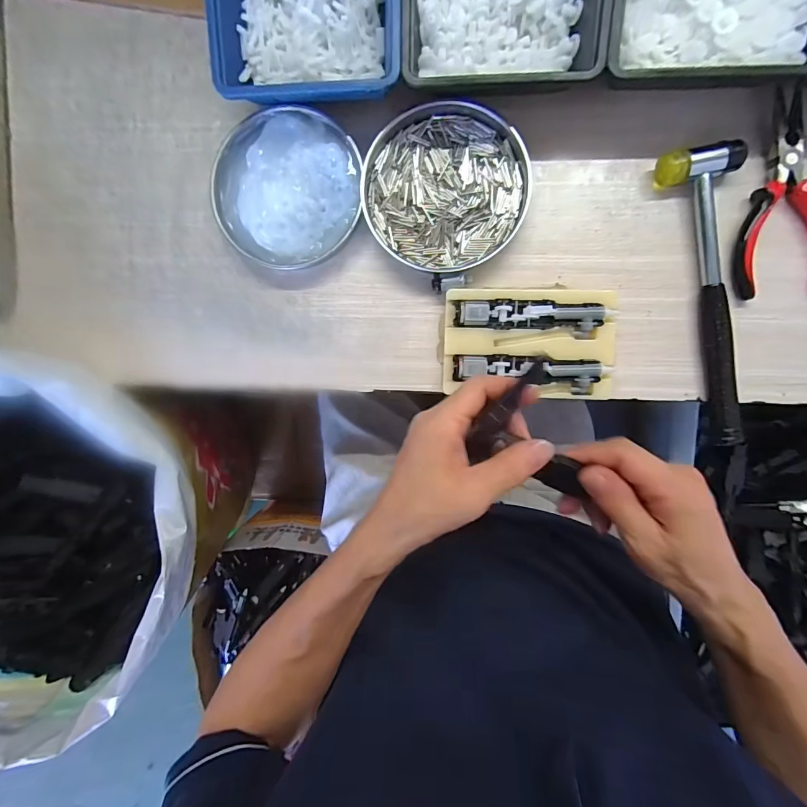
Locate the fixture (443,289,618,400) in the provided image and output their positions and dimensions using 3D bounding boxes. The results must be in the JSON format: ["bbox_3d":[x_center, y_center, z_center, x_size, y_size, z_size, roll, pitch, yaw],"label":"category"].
[{"bbox_3d":[0.104,-0.050,0.329,0.136,0.028,0.086,2,94,5],"label":"fixture"}]

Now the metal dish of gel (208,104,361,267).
[{"bbox_3d":[-0.101,-0.188,0.341,0.126,0.028,0.127,0,94,5],"label":"metal dish of gel"}]

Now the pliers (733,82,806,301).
[{"bbox_3d":[0.302,-0.165,0.307,0.067,0.015,0.154,-2,94,5],"label":"pliers"}]

